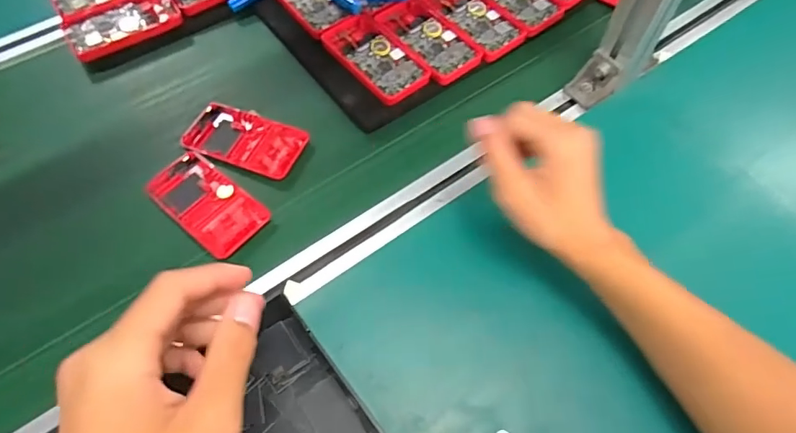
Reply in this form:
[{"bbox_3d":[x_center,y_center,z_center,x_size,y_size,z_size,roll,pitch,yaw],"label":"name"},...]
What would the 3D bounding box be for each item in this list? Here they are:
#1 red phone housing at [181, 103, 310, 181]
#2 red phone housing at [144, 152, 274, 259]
[{"bbox_3d":[-0.157,-0.079,0.506,0.121,0.009,0.063,20,64,10],"label":"red phone housing"},{"bbox_3d":[-0.182,-0.016,0.470,0.122,0.007,0.062,37,68,17],"label":"red phone housing"}]

